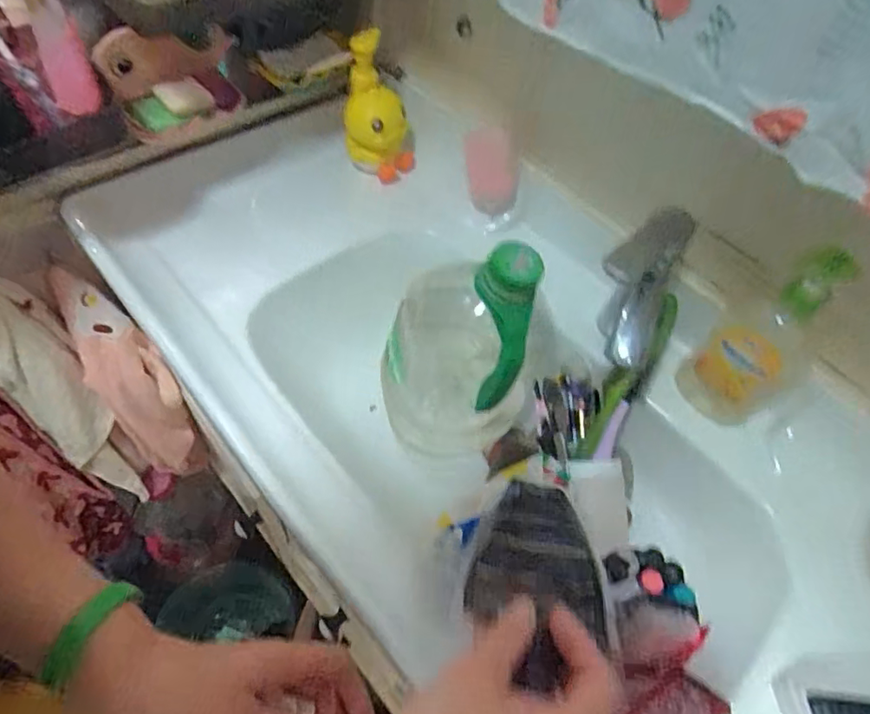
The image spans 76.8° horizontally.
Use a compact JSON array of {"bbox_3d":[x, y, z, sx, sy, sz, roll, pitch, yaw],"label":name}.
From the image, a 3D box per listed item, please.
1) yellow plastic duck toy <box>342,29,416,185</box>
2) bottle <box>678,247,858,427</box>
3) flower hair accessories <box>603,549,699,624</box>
[{"bbox_3d":[-0.069,-0.305,0.688,0.091,0.167,0.059,-3,55,-8],"label":"yellow plastic duck toy"},{"bbox_3d":[0.312,-0.012,0.521,0.068,0.226,0.093,-29,62,-23],"label":"bottle"},{"bbox_3d":[0.176,0.183,0.451,0.090,0.022,0.049,18,51,-21],"label":"flower hair accessories"}]

